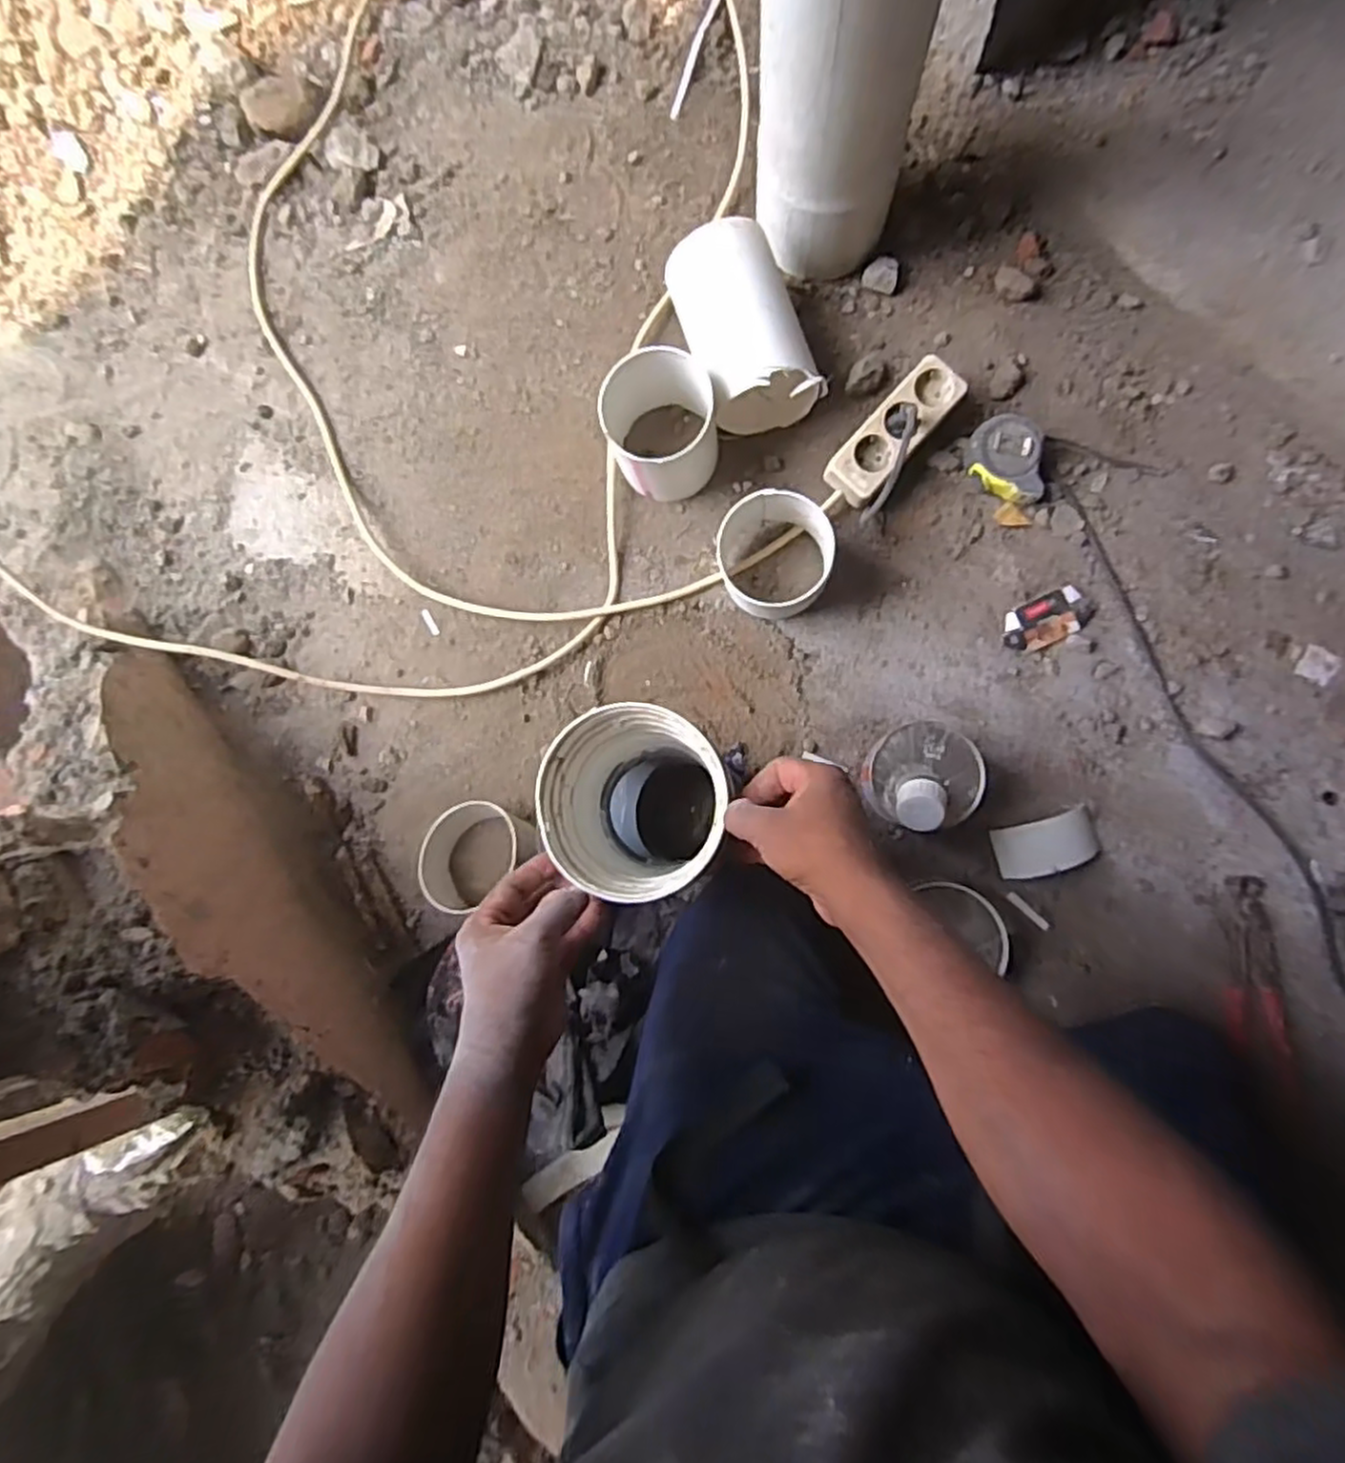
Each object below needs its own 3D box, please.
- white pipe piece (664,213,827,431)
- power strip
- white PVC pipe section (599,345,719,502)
[{"bbox_3d":[0.072,-0.425,0.798,0.111,0.100,0.201,-21,81,5],"label":"white pipe piece"},{"bbox_3d":[0.234,-0.312,0.800,0.061,0.057,0.160,42,91,10],"label":"power strip"},{"bbox_3d":[-0.011,-0.318,0.802,0.117,0.123,0.125,22,87,10],"label":"white PVC pipe section"}]

